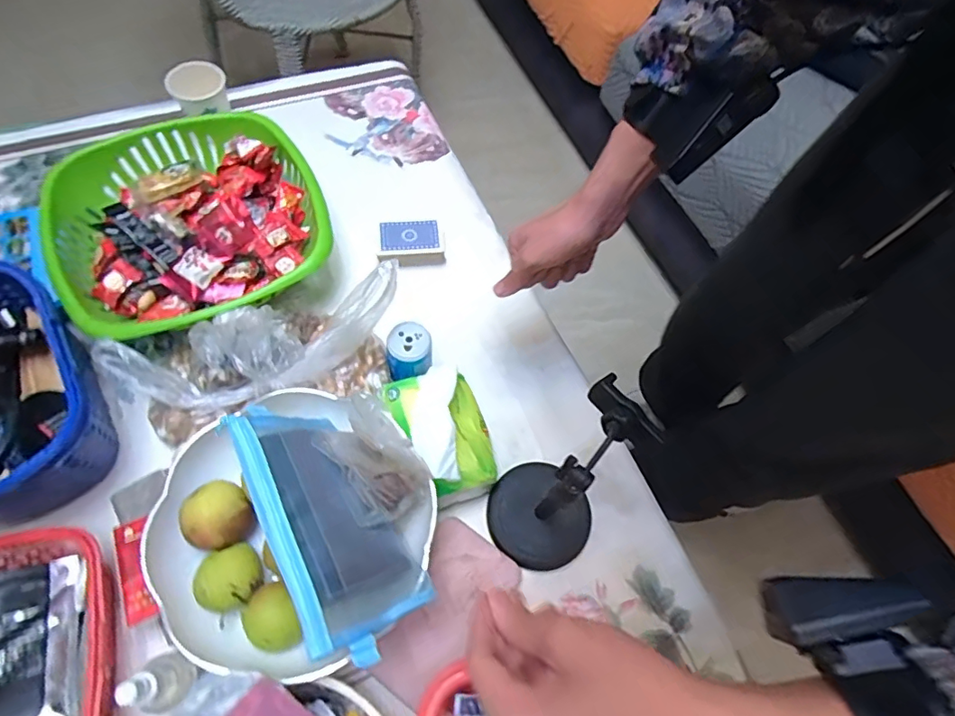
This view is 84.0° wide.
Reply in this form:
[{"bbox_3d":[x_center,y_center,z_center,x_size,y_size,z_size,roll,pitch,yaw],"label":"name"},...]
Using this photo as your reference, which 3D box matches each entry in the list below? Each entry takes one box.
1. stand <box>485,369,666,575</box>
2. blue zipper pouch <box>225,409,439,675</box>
[{"bbox_3d":[0.082,0.120,0.495,0.140,0.177,0.110,-24,67,-15],"label":"stand"},{"bbox_3d":[-0.121,0.130,0.442,0.116,0.033,0.227,-8,59,-46],"label":"blue zipper pouch"}]

